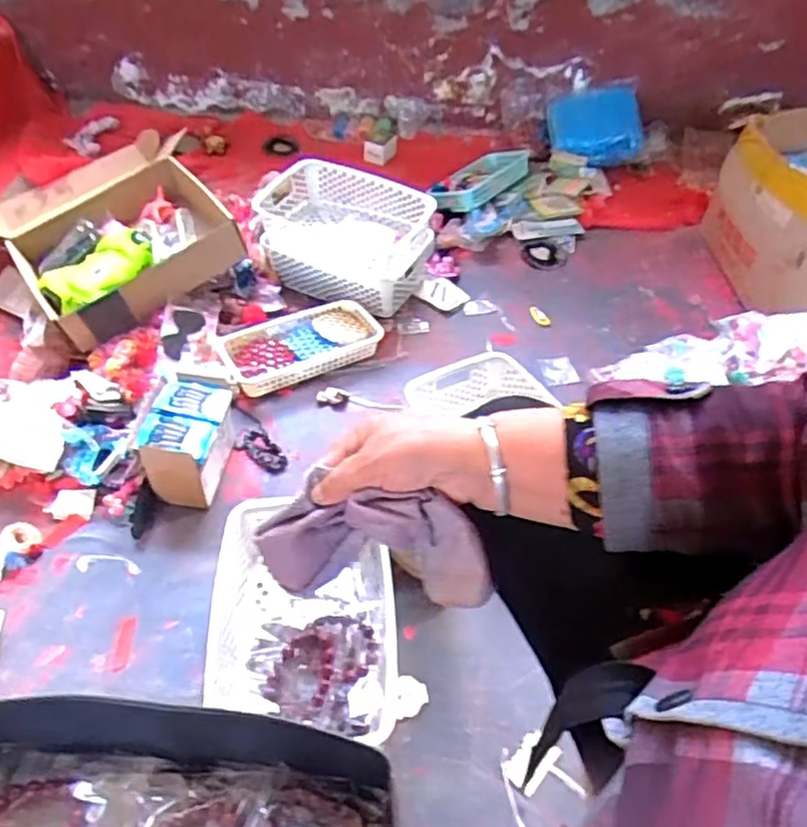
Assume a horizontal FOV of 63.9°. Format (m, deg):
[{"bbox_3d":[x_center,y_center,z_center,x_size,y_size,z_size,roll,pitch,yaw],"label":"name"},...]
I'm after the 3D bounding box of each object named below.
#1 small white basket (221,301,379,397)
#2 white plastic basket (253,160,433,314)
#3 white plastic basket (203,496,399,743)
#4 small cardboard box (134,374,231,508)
[{"bbox_3d":[-0.175,-0.119,1.134,0.278,0.043,0.148,-19,52,-21],"label":"small white basket"},{"bbox_3d":[-0.114,-0.337,1.216,0.306,0.150,0.196,23,50,16],"label":"white plastic basket"},{"bbox_3d":[-0.118,0.238,0.771,0.216,0.088,0.258,2,47,-3],"label":"white plastic basket"},{"bbox_3d":[-0.304,0.036,0.924,0.108,0.114,0.149,4,47,-1],"label":"small cardboard box"}]

